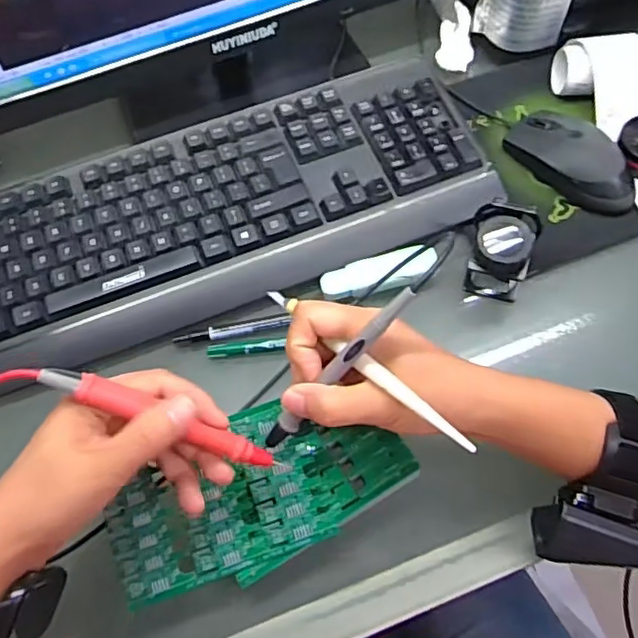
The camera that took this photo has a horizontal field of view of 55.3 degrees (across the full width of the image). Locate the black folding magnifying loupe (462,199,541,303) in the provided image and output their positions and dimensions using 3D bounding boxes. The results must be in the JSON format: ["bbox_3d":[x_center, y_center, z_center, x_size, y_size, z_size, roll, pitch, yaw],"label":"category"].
[{"bbox_3d":[0.131,-0.050,0.438,0.044,0.059,0.049,18,64,12],"label":"black folding magnifying loupe"}]

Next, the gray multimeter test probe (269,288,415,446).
[{"bbox_3d":[0.008,0.029,0.332,0.129,0.008,0.011,-51,63,26],"label":"gray multimeter test probe"}]

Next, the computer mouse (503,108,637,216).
[{"bbox_3d":[0.206,-0.131,0.489,0.055,0.033,0.113,-36,66,-15],"label":"computer mouse"}]

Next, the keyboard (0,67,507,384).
[{"bbox_3d":[-0.079,-0.082,0.470,0.425,0.029,0.159,-18,63,-7],"label":"keyboard"}]

